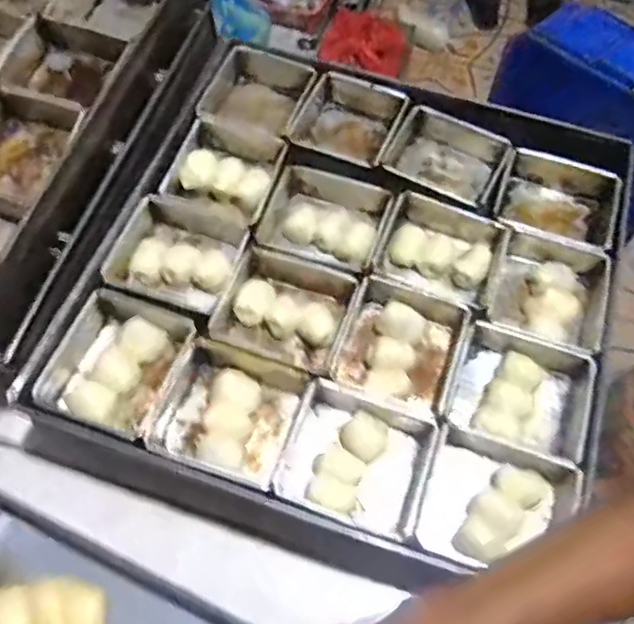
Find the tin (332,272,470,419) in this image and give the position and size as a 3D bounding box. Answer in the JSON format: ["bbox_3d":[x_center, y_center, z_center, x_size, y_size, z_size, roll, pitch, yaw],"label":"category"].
[{"bbox_3d":[0.070,0.035,0.548,0.101,0.048,0.115,18,66,9],"label":"tin"}]

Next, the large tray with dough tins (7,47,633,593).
[{"bbox_3d":[0.033,-0.038,0.588,0.465,0.068,0.469,18,66,9],"label":"large tray with dough tins"}]

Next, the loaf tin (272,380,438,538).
[{"bbox_3d":[0.029,0.121,0.504,0.113,0.045,0.101,18,66,9],"label":"loaf tin"}]

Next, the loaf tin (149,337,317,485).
[{"bbox_3d":[-0.075,0.085,0.519,0.110,0.046,0.103,18,66,9],"label":"loaf tin"}]

